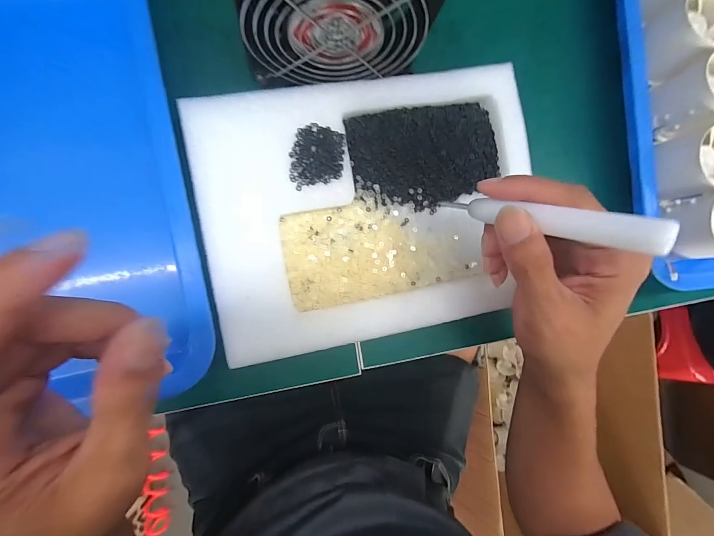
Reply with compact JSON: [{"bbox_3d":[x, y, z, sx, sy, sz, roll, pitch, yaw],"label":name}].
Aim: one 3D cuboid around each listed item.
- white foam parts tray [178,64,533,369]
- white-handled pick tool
[{"bbox_3d":[0.014,-0.043,0.249,0.237,0.024,0.182,-10,90,-8],"label":"white foam parts tray"},{"bbox_3d":[0.098,-0.027,0.180,0.011,0.109,0.016,31,82,-50],"label":"white-handled pick tool"}]

